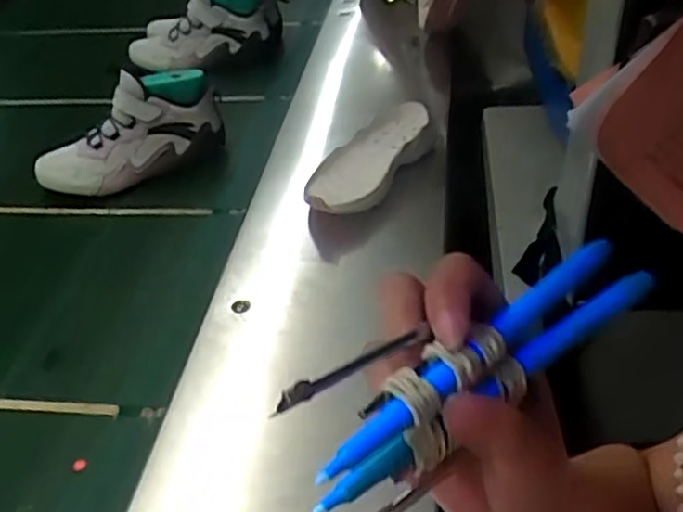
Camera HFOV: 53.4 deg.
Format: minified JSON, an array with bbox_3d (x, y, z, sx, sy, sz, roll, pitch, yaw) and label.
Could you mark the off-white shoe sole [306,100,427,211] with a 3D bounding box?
[{"bbox_3d":[0.034,-0.126,0.853,0.087,0.052,0.237,18,47,31],"label":"off-white shoe sole"}]

